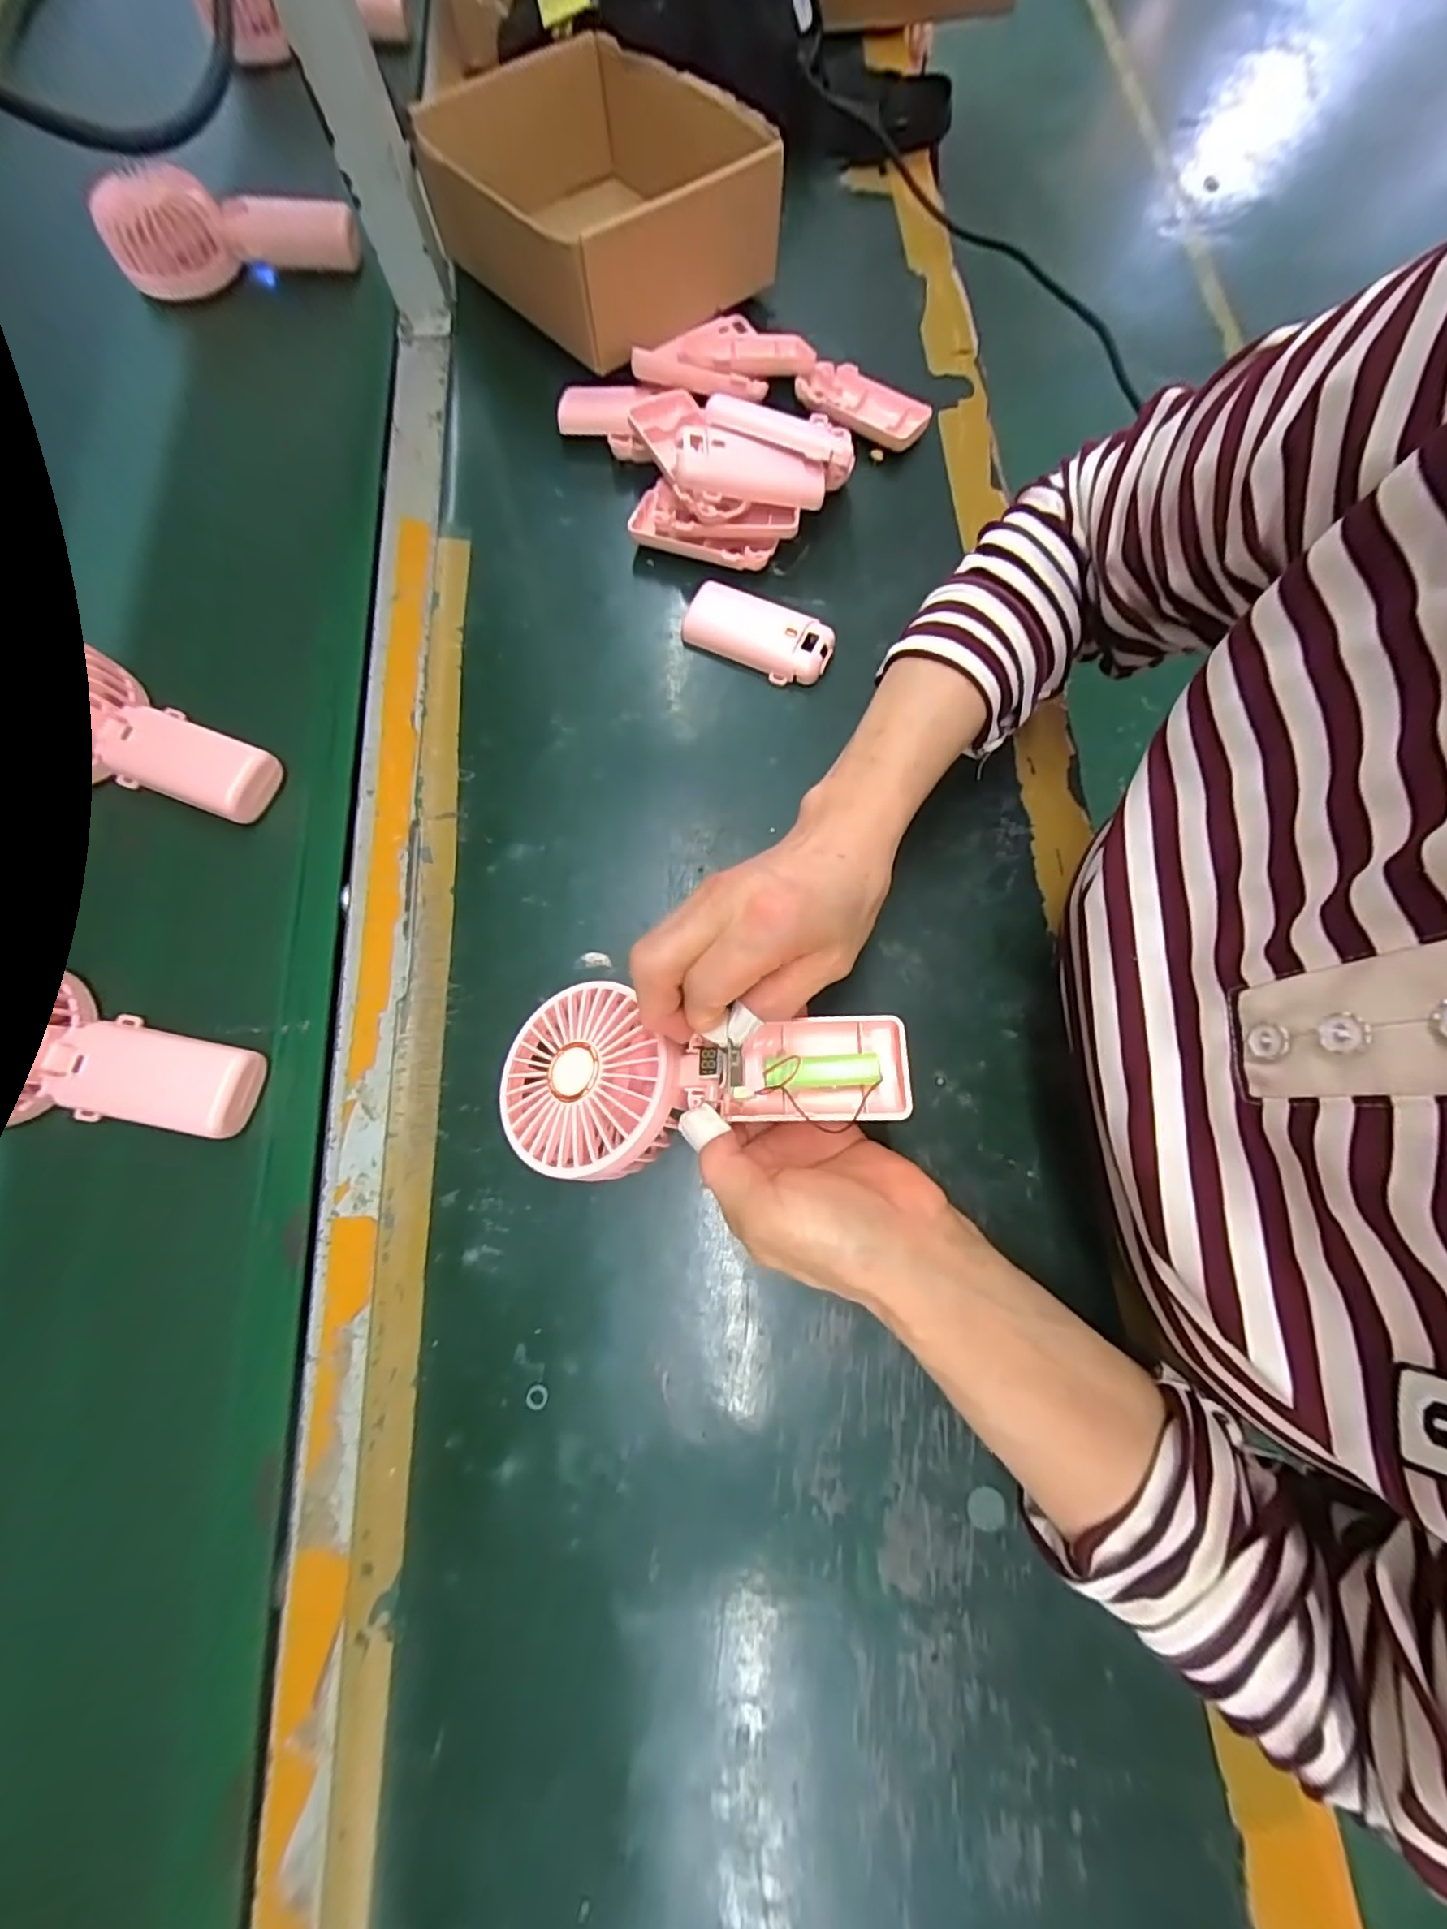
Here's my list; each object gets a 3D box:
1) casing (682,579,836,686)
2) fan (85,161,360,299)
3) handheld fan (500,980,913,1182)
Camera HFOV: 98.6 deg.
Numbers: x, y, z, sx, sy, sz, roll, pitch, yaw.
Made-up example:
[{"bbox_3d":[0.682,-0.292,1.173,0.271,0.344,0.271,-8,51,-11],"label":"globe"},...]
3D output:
[{"bbox_3d":[0.022,-0.208,0.392,0.092,0.018,0.039,27,76,7],"label":"casing"},{"bbox_3d":[-0.381,-0.575,0.483,0.180,0.056,0.041,-7,75,-2],"label":"fan"},{"bbox_3d":[-0.012,0.049,0.277,0.178,0.039,0.081,-3,74,7],"label":"handheld fan"}]

